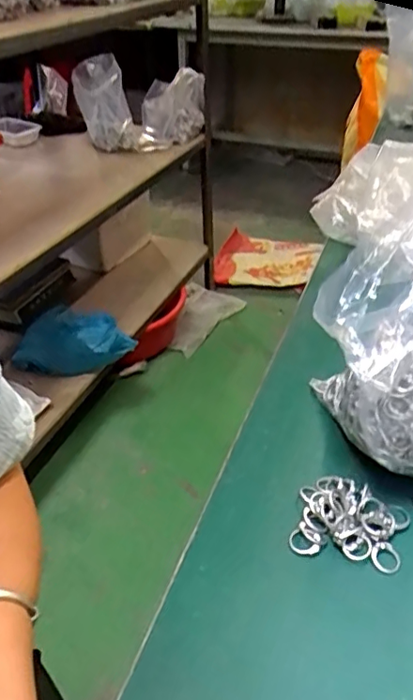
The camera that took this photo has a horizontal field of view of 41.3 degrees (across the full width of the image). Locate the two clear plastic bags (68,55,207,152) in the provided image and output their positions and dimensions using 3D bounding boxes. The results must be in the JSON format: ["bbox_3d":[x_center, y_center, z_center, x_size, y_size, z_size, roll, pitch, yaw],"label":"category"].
[{"bbox_3d":[-0.200,-0.780,1.699,0.366,0.231,0.327,1,37,1],"label":"two clear plastic bags"}]

